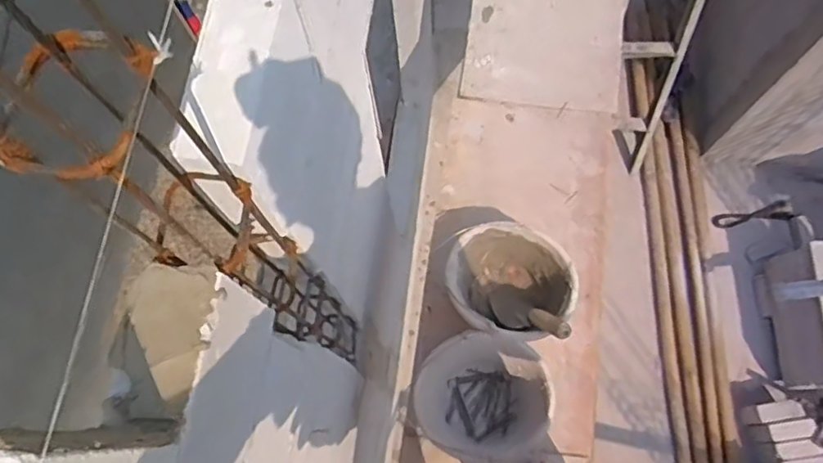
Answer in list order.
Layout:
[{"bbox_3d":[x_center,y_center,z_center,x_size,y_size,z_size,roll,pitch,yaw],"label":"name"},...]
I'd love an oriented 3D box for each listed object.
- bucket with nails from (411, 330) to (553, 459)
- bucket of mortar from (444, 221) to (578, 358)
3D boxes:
[{"bbox_3d":[0.137,0.317,1.207,0.267,0.156,0.233,6,73,4],"label":"bucket with nails"},{"bbox_3d":[0.191,0.114,1.260,0.252,0.177,0.218,32,76,11],"label":"bucket of mortar"}]

